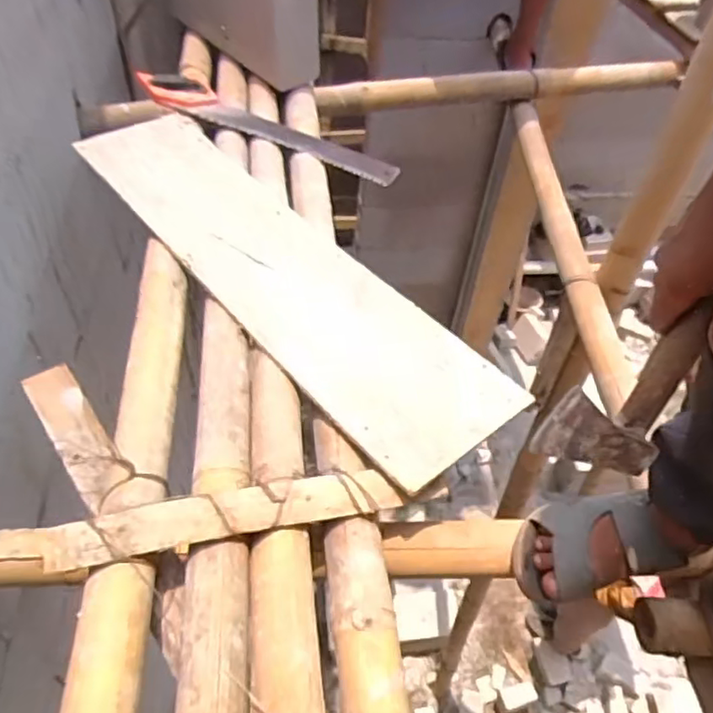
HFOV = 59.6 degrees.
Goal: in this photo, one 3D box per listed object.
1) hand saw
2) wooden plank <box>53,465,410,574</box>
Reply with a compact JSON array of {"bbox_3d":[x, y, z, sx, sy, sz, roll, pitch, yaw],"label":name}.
[{"bbox_3d":[-0.178,-0.437,1.177,0.540,0.047,0.105,23,51,13],"label":"hand saw"},{"bbox_3d":[-0.123,0.153,0.620,0.333,0.012,0.053,-5,54,-21],"label":"wooden plank"}]

